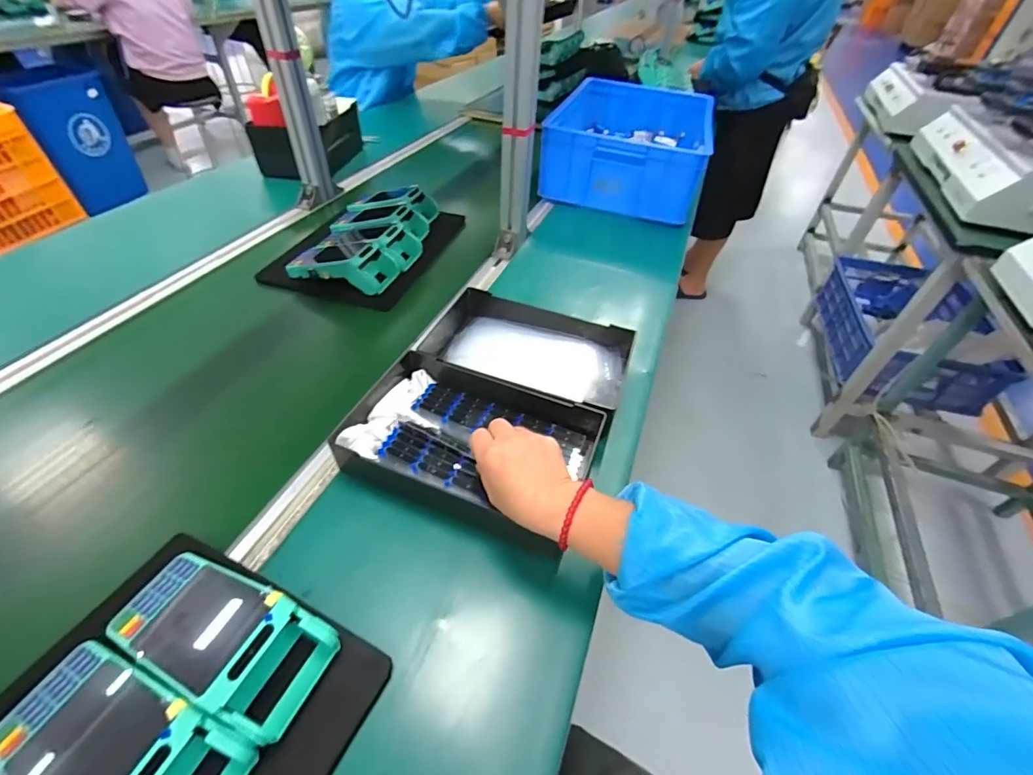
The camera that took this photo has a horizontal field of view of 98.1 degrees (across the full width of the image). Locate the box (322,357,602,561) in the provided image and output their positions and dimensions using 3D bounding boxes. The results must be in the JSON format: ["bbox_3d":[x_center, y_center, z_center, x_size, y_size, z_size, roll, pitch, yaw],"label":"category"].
[{"bbox_3d":[-0.046,0.052,0.505,0.261,0.052,0.174,17,46,12],"label":"box"}]

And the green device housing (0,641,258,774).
[{"bbox_3d":[-0.262,0.226,0.285,0.166,0.057,0.075,18,46,14],"label":"green device housing"}]

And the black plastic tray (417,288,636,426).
[{"bbox_3d":[0.020,-0.050,0.616,0.264,0.044,0.186,17,46,12],"label":"black plastic tray"}]

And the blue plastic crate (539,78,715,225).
[{"bbox_3d":[0.291,-0.625,1.136,0.346,0.142,0.530,13,45,8],"label":"blue plastic crate"}]

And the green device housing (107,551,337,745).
[{"bbox_3d":[-0.227,0.182,0.336,0.166,0.058,0.072,19,46,15],"label":"green device housing"}]

